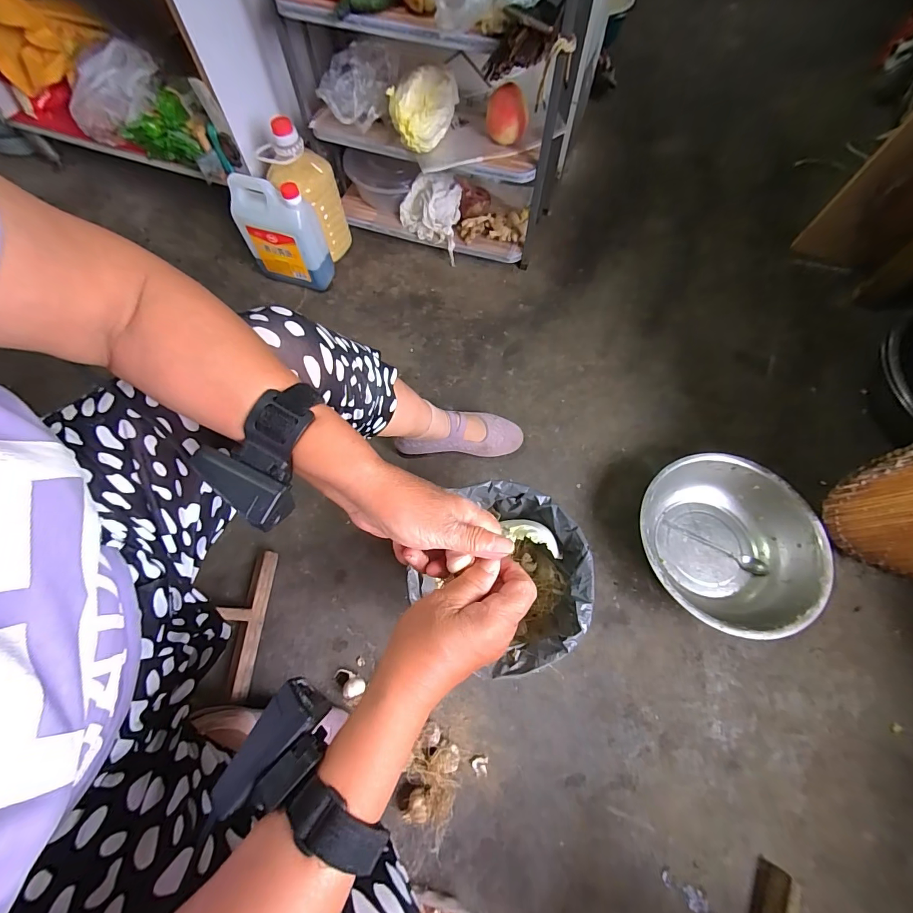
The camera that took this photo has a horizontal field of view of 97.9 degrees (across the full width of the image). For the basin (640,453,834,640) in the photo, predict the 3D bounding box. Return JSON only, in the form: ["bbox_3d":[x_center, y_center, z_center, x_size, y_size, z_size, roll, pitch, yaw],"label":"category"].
[{"bbox_3d":[0.437,0.143,0.660,0.270,0.087,0.265,0,68,1],"label":"basin"}]

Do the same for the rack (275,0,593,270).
[{"bbox_3d":[-0.050,-0.753,0.699,0.536,0.641,0.316,26,70,11],"label":"rack"}]

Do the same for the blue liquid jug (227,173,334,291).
[{"bbox_3d":[-0.376,-0.461,0.854,0.174,0.210,0.092,11,69,5],"label":"blue liquid jug"}]

